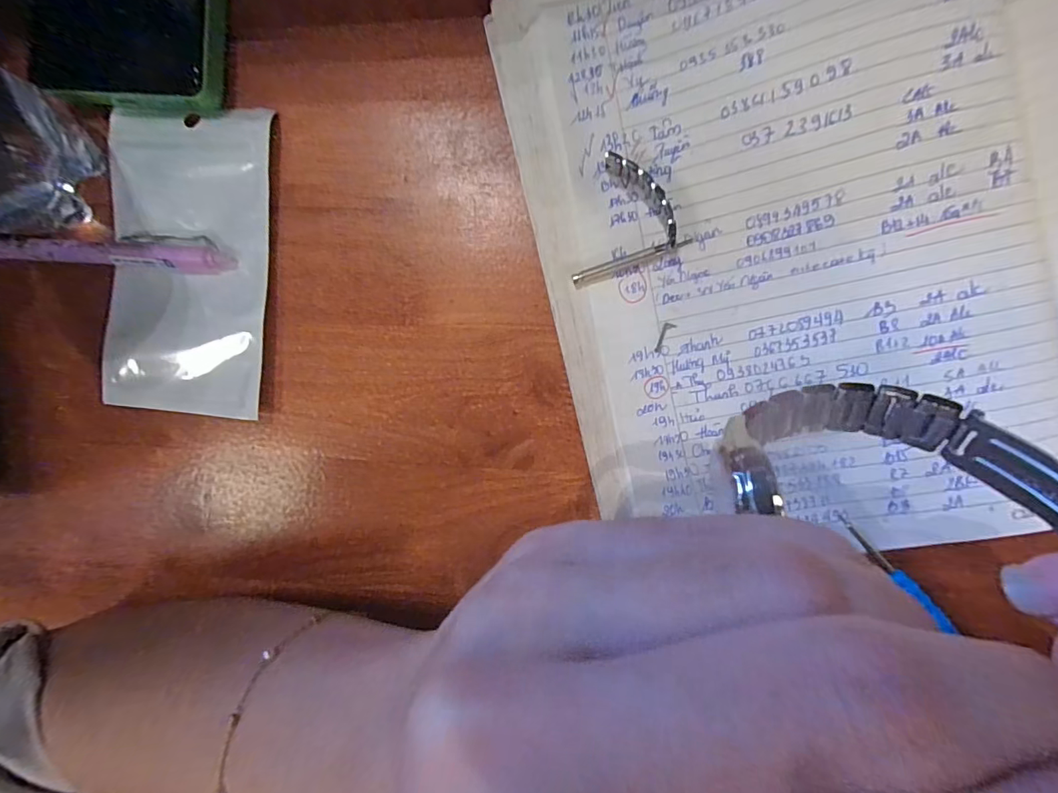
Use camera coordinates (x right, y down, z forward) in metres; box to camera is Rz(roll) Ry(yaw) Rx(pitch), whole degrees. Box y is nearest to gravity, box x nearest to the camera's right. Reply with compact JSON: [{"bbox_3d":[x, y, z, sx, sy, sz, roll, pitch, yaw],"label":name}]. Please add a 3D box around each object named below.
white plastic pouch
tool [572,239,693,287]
[{"bbox_3d":[-0.156,-0.060,0.219,0.079,0.012,0.133,5,94,6],"label":"white plastic pouch"},{"bbox_3d":[0.040,-0.055,0.191,0.048,0.004,0.005,-20,91,7],"label":"tool"}]

